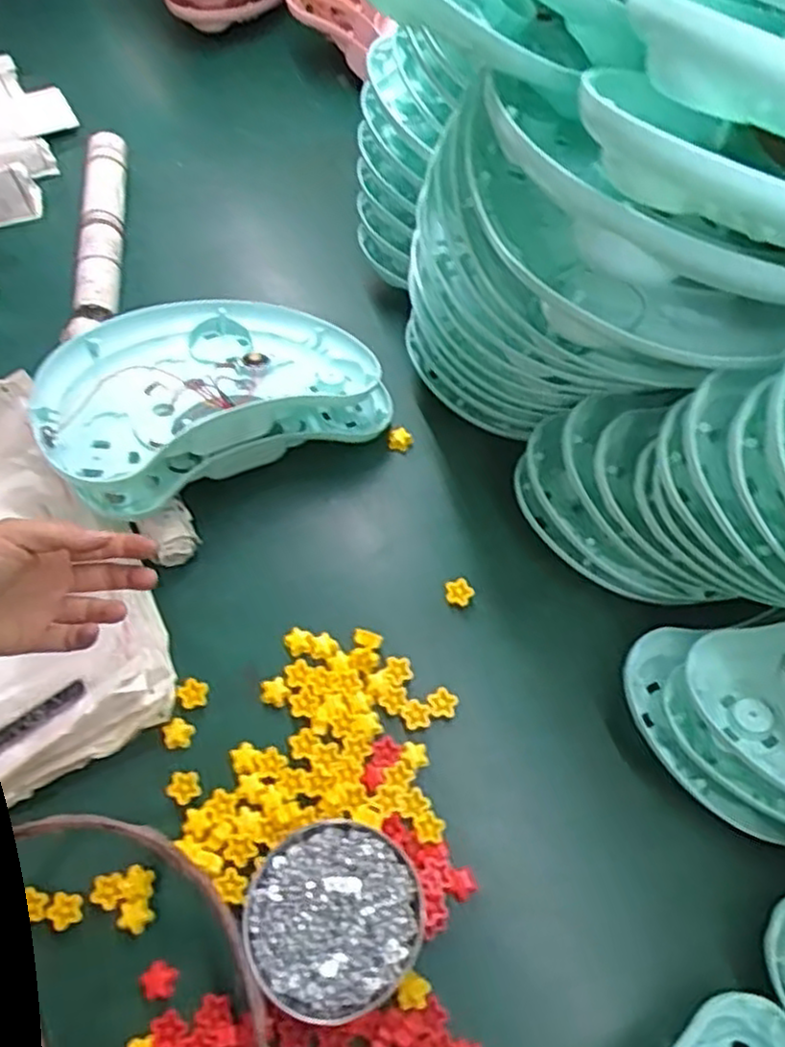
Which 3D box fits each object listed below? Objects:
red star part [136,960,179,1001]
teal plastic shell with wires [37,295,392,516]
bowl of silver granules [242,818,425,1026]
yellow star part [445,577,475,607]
[{"bbox_3d":[-0.181,0.356,0.585,0.028,0.004,0.027,-35,69,-18],"label":"red star part"},{"bbox_3d":[-0.193,-0.144,0.792,0.329,0.117,0.228,-25,66,-15],"label":"teal plastic shell with wires"},{"bbox_3d":[-0.045,0.307,0.589,0.131,0.042,0.129,1,63,-2],"label":"bowl of silver granules"},{"bbox_3d":[0.066,0.069,0.747,0.027,0.021,0.024,20,63,8],"label":"yellow star part"}]

